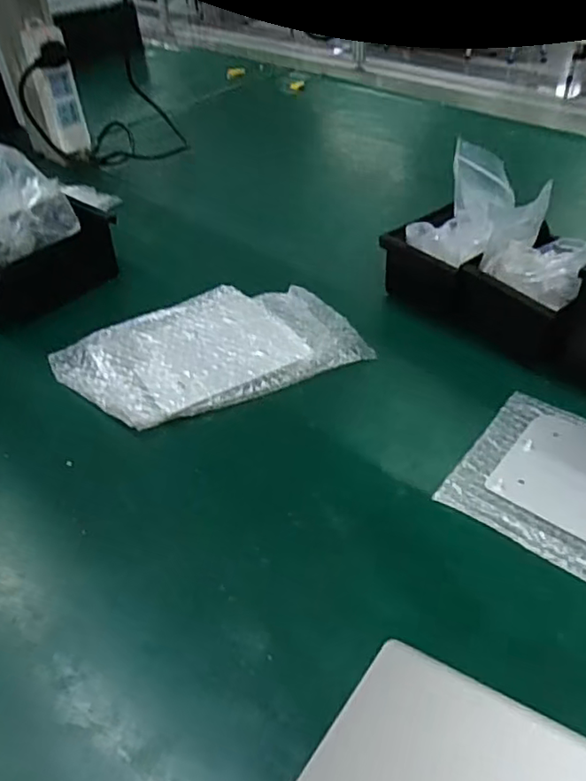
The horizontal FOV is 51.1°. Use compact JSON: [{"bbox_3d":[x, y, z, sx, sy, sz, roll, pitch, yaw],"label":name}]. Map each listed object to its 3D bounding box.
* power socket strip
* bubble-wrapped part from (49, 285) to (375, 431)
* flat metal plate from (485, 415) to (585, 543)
[{"bbox_3d":[-0.361,-0.453,0.951,0.056,0.190,0.036,-15,44,-14],"label":"power socket strip"},{"bbox_3d":[-0.087,-0.041,0.635,0.281,0.025,0.172,-20,45,-19],"label":"bubble-wrapped part"},{"bbox_3d":[0.238,0.074,0.487,0.134,0.004,0.112,28,51,30],"label":"flat metal plate"}]

